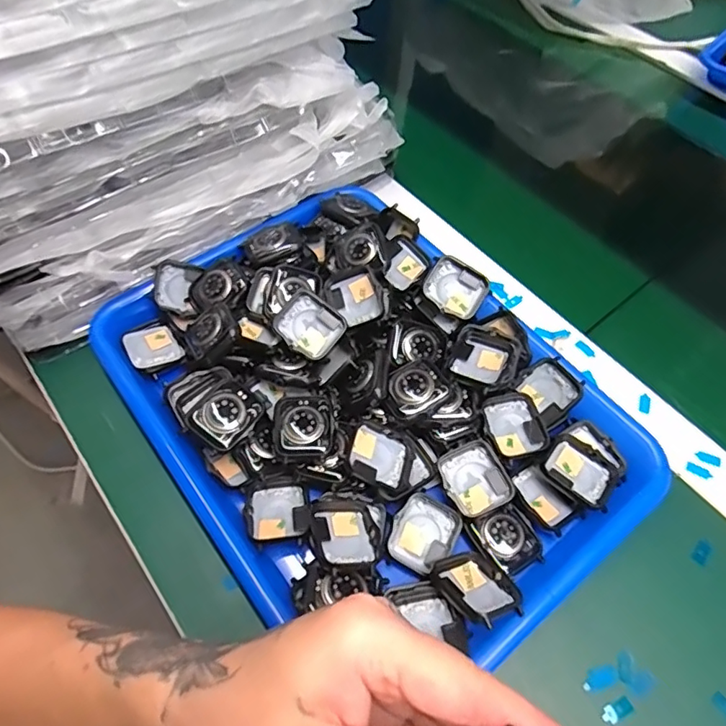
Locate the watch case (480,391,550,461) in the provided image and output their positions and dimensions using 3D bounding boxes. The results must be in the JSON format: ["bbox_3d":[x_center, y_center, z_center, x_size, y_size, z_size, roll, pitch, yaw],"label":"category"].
[{"bbox_3d":[0.098,0.040,0.347,0.039,0.009,0.043,-17,60,-11],"label":"watch case"}]

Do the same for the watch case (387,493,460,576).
[{"bbox_3d":[0.036,0.102,0.318,0.034,0.013,0.041,24,61,13],"label":"watch case"}]

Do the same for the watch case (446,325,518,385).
[{"bbox_3d":[0.081,-0.003,0.354,0.040,0.018,0.044,23,60,12],"label":"watch case"}]

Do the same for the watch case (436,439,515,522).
[{"bbox_3d":[0.069,0.072,0.330,0.036,0.011,0.042,-24,62,-15],"label":"watch case"}]

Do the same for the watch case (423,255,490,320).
[{"bbox_3d":[0.067,-0.054,0.384,0.042,0.010,0.037,36,88,2],"label":"watch case"}]

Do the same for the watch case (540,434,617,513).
[{"bbox_3d":[0.135,0.069,0.336,0.043,0.014,0.032,36,64,19],"label":"watch case"}]

